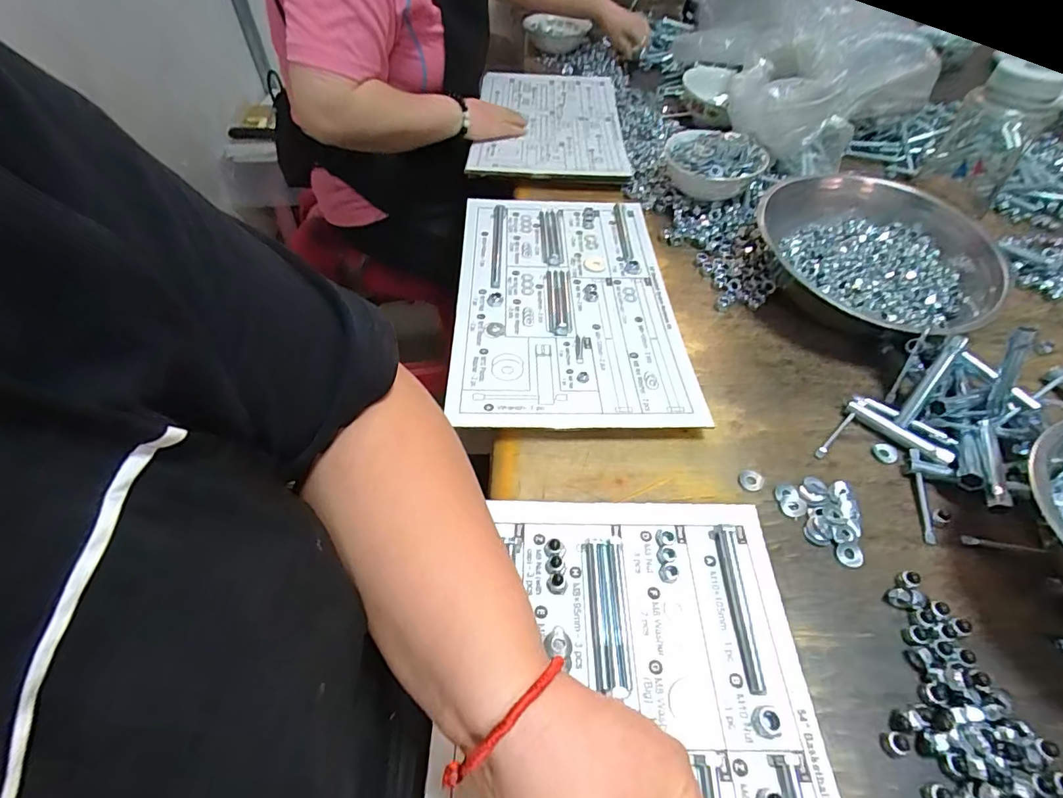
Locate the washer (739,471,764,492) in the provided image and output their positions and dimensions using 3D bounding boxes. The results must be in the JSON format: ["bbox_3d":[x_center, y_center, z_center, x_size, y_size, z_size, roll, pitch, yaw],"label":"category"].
[{"bbox_3d":[0.188,0.070,0.427,0.021,0.004,0.019,-35,59,-26],"label":"washer"}]

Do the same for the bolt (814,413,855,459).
[{"bbox_3d":[0.278,0.033,0.456,0.064,0.007,0.007,-35,59,-26],"label":"bolt"}]

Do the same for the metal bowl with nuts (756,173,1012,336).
[{"bbox_3d":[0.400,-0.168,0.579,0.234,0.078,0.264,-17,53,-15],"label":"metal bowl with nuts"}]

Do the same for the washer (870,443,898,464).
[{"bbox_3d":[0.316,0.048,0.447,0.020,0.004,0.019,1,51,-1],"label":"washer"}]

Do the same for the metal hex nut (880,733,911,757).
[{"bbox_3d":[0.223,0.211,0.305,0.013,0.011,0.012,-5,51,-5],"label":"metal hex nut"}]

